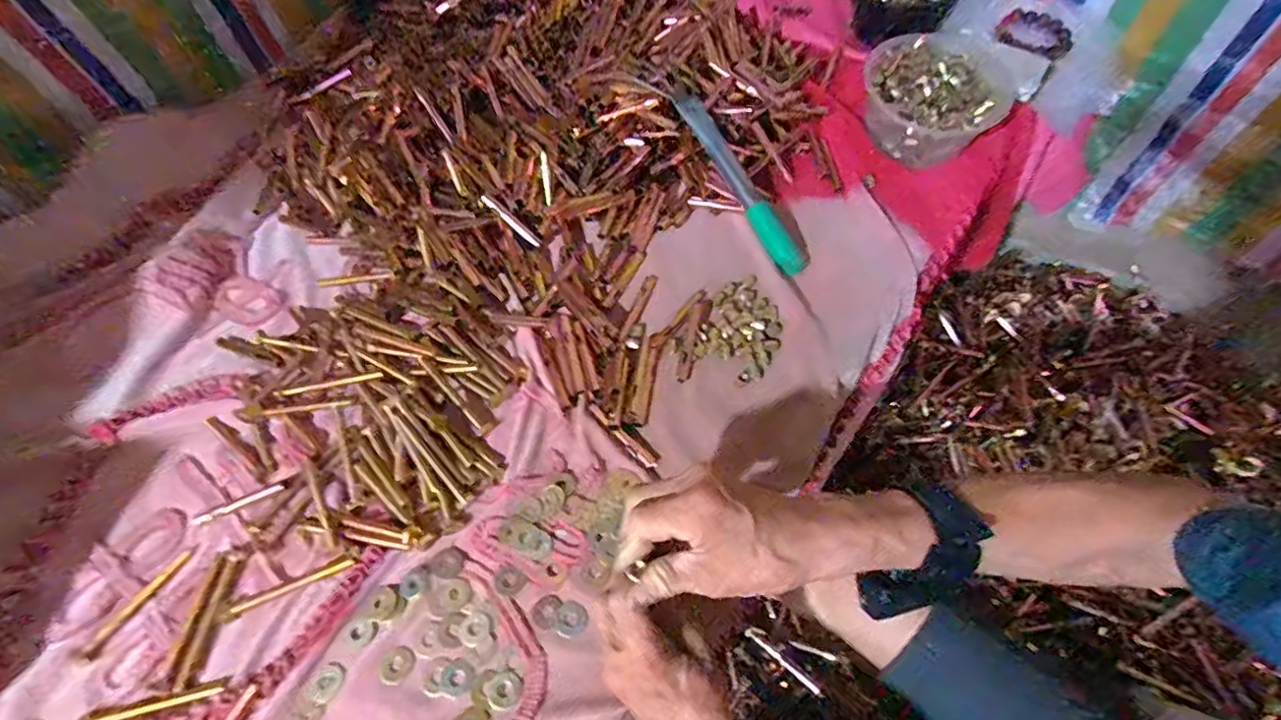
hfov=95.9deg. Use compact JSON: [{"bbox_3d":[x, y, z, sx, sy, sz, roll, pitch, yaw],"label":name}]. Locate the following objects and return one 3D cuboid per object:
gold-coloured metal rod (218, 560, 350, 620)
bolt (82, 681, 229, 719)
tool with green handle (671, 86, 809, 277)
[{"bbox_3d":[-0.291,0.189,0.477,0.106,0.004,0.010,-22,60,-9],"label":"gold-coloured metal rod"},{"bbox_3d":[-0.372,0.265,0.442,0.110,0.005,0.013,-12,59,-3],"label":"bolt"},{"bbox_3d":[0.107,-0.206,0.644,0.035,0.022,0.253,-29,81,-13],"label":"tool with green handle"}]

